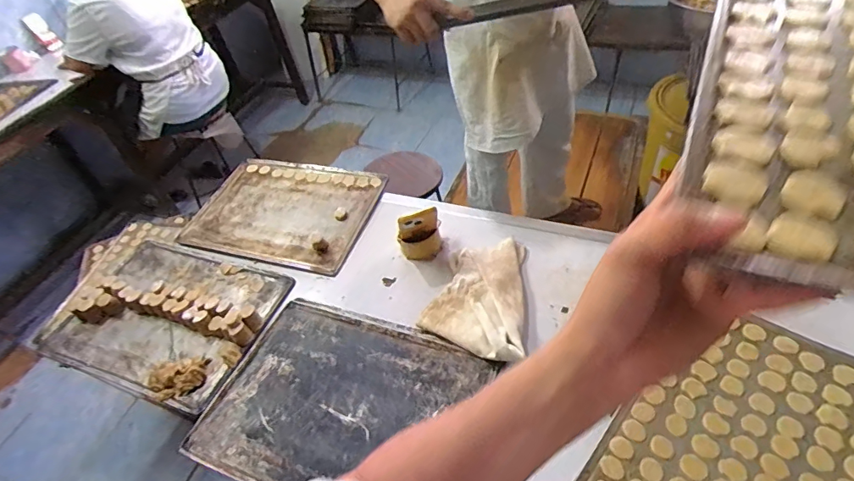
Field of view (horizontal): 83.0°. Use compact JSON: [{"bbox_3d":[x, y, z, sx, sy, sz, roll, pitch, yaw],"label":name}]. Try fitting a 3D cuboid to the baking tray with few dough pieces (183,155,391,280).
[{"bbox_3d":[-0.361,-0.085,1.239,0.461,0.033,0.352,10,45,18],"label":"baking tray with few dough pieces"}]

